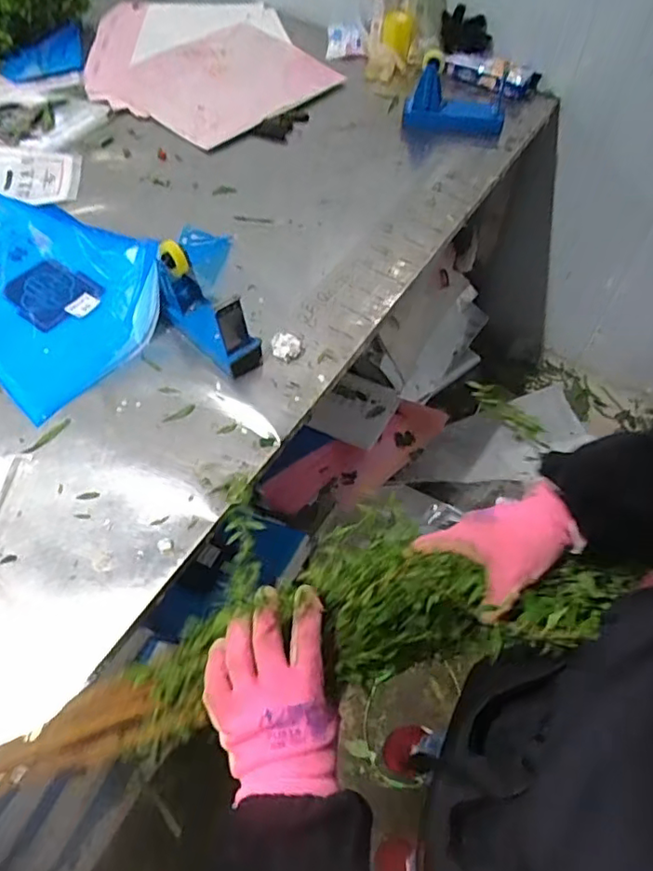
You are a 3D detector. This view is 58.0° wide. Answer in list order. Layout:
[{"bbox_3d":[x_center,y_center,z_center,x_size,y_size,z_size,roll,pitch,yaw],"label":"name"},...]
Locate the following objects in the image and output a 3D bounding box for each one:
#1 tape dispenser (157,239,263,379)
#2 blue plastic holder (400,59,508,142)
[{"bbox_3d":[-0.171,-0.185,0.860,0.067,0.130,0.169,-40,65,-23],"label":"tape dispenser"},{"bbox_3d":[0.277,-0.659,1.178,0.238,0.120,0.094,-8,56,-30],"label":"blue plastic holder"}]

